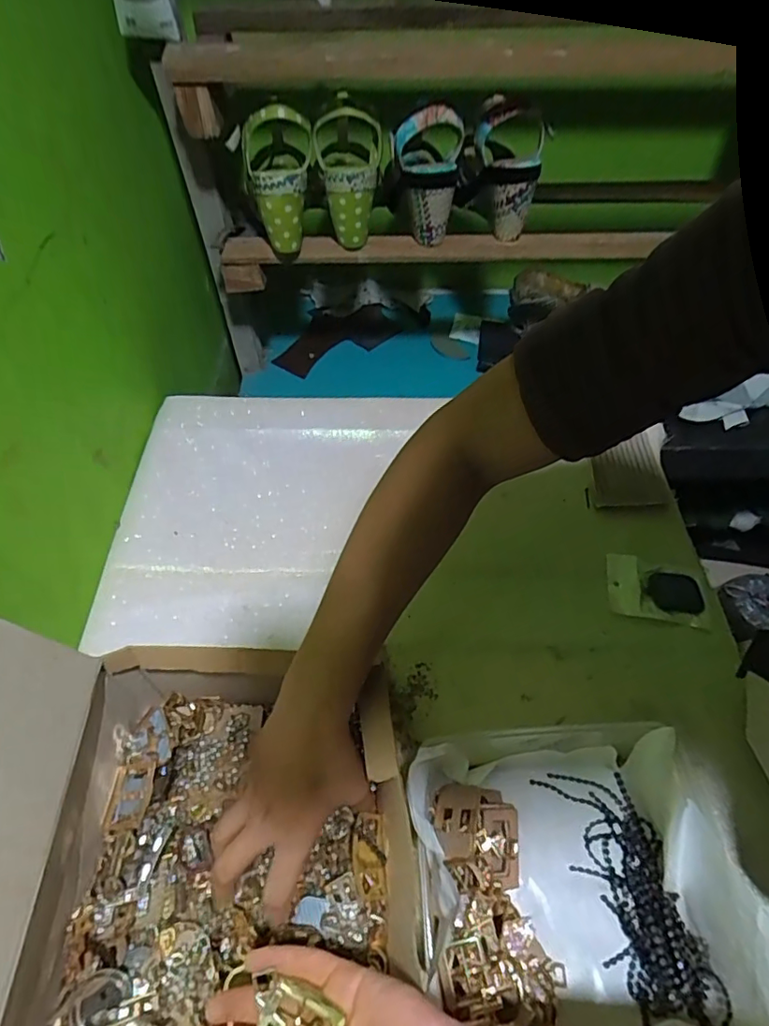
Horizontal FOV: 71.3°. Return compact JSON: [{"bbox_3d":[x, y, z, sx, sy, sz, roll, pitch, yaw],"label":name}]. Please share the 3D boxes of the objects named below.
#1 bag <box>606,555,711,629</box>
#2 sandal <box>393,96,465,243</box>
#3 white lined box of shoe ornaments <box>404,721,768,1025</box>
[{"bbox_3d":[0.270,0.075,0.533,0.092,0.008,0.067,10,55,5],"label":"bag"},{"bbox_3d":[0.049,-0.395,0.636,0.076,0.133,0.058,1,54,-1],"label":"sandal"},{"bbox_3d":[0.123,0.246,0.365,0.210,0.078,0.186,1,54,-1],"label":"white lined box of shoe ornaments"}]

